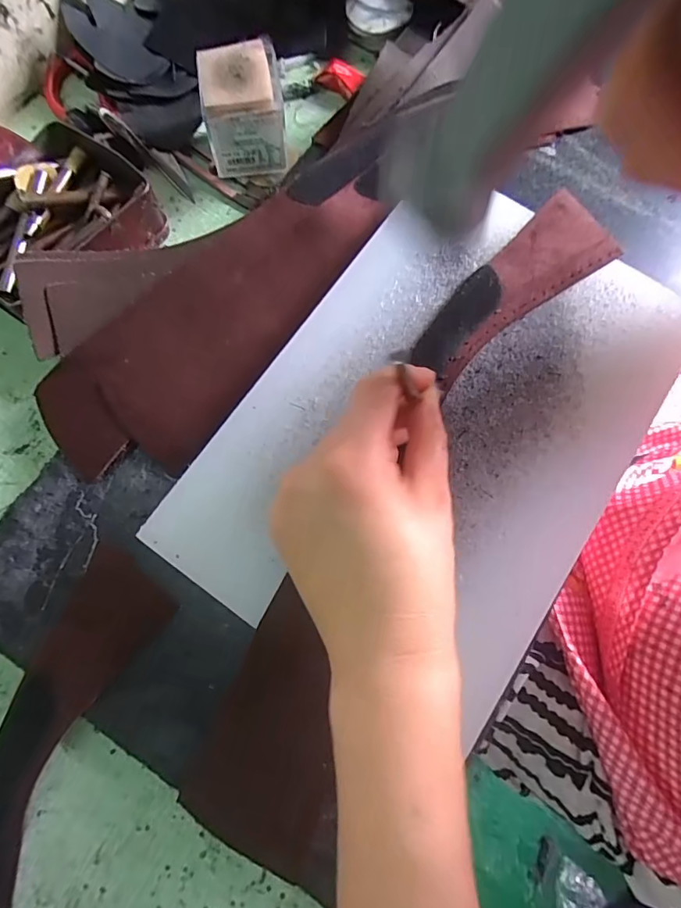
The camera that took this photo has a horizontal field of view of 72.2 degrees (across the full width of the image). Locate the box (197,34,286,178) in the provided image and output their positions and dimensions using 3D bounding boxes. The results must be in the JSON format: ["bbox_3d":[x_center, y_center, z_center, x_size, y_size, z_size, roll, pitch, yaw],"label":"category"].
[{"bbox_3d":[-0.069,-0.249,0.337,0.054,0.055,0.059,-6,77,-2],"label":"box"}]

